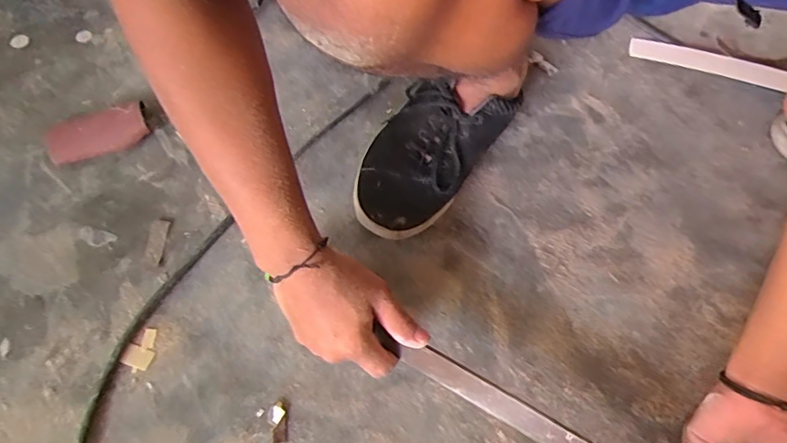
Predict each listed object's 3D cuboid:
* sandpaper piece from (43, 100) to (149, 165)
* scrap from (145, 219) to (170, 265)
[{"bbox_3d":[-0.327,-0.100,0.566,0.102,0.043,0.055,-17,64,-9],"label":"sandpaper piece"},{"bbox_3d":[-0.241,0.021,0.520,0.016,0.008,0.051,-1,63,-1],"label":"scrap"}]

